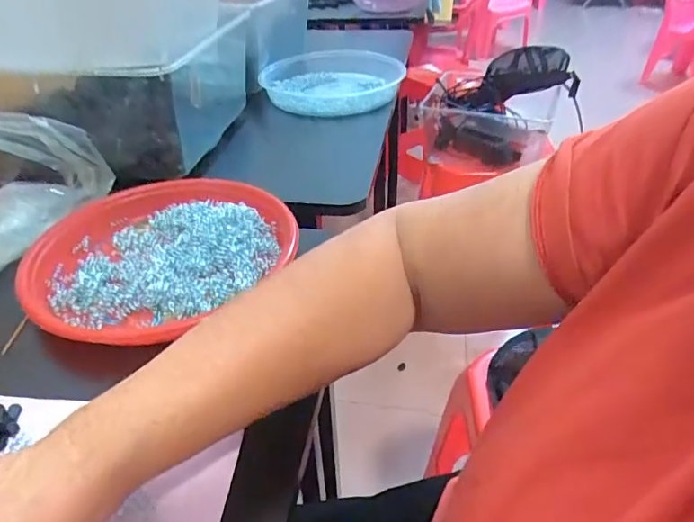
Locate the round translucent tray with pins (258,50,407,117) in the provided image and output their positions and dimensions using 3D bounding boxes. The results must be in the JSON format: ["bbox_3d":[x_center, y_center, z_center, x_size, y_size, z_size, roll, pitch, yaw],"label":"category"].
[{"bbox_3d":[-0.019,-0.306,0.855,0.214,0.045,0.232,-2,37,1],"label":"round translucent tray with pins"}]

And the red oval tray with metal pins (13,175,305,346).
[{"bbox_3d":[-0.189,-0.015,0.481,0.225,0.029,0.227,19,42,26],"label":"red oval tray with metal pins"}]

